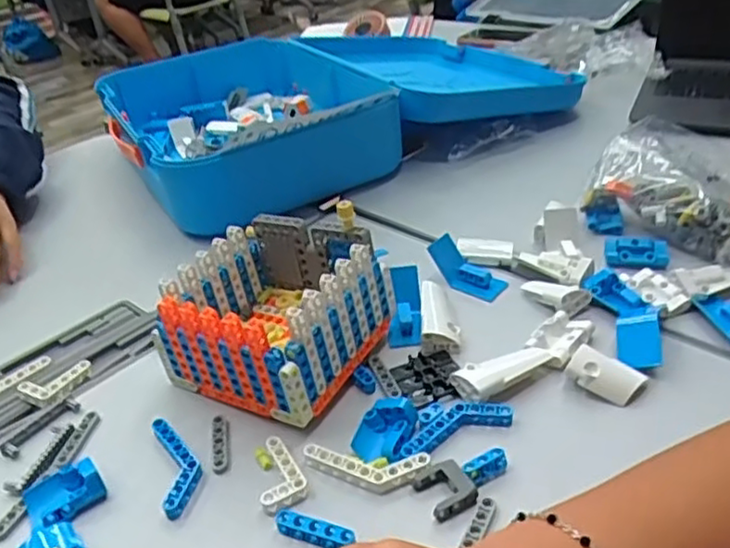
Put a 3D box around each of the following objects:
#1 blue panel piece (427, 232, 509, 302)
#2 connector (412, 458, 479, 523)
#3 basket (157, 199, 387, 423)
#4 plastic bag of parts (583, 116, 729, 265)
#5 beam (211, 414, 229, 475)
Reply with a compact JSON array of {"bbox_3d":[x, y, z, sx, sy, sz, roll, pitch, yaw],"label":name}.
[{"bbox_3d":[0.088,-0.003,0.600,0.072,0.023,0.028,41,43,15],"label":"blue panel piece"},{"bbox_3d":[0.049,0.129,0.417,0.032,0.010,0.034,-24,36,-24],"label":"connector"},{"bbox_3d":[-0.067,0.031,0.518,0.136,0.097,0.128,15,38,27],"label":"basket"},{"bbox_3d":[0.309,-0.082,0.661,0.154,0.072,0.164,23,42,35],"label":"plastic bag of parts"},{"bbox_3d":[-0.099,0.116,0.467,0.011,0.007,0.051,-11,33,-6],"label":"beam"}]

